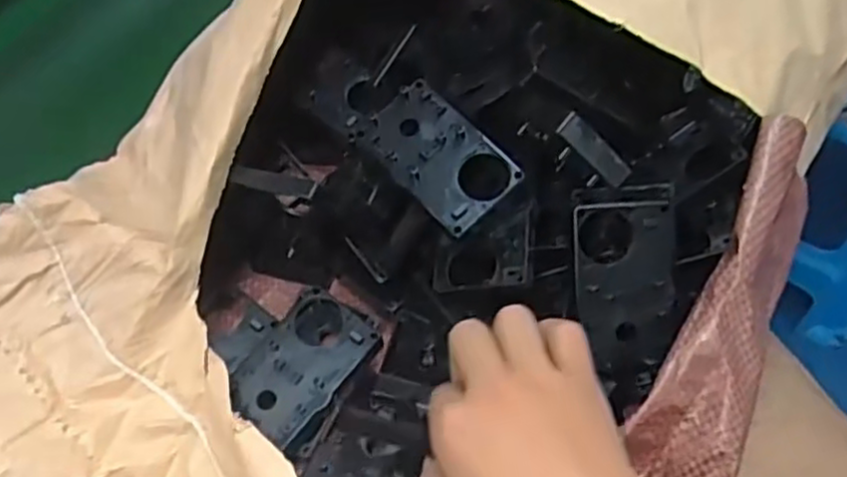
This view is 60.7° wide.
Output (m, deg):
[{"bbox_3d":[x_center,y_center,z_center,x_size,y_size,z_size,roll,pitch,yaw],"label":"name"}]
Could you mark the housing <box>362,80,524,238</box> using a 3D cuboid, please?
[{"bbox_3d":[0.008,-0.052,0.454,0.058,0.009,0.098,-42,70,-10],"label":"housing"}]

